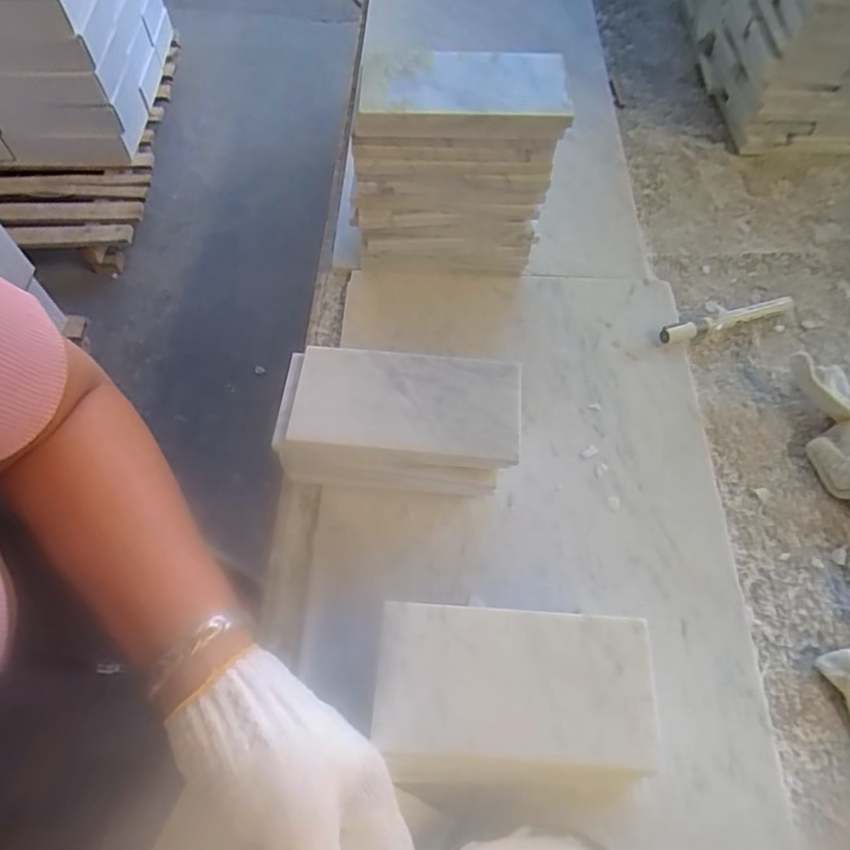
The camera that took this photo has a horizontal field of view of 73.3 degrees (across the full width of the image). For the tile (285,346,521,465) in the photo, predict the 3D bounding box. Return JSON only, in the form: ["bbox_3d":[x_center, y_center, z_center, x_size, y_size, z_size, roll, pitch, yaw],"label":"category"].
[{"bbox_3d":[-0.012,-0.016,0.385,0.147,0.010,0.072,6,64,2],"label":"tile"}]

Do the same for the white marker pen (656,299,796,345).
[{"bbox_3d":[0.270,-0.095,0.506,0.141,0.014,0.014,-16,63,-16],"label":"white marker pen"}]

